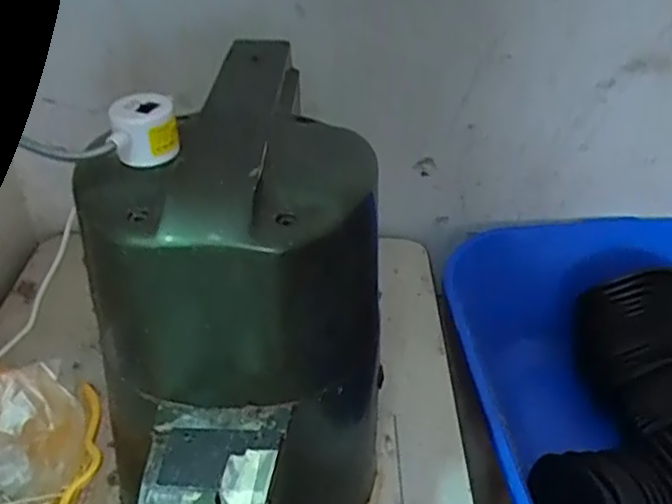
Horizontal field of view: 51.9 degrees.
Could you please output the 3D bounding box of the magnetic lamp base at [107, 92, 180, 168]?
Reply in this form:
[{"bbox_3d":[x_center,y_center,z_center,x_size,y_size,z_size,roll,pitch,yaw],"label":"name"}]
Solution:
[{"bbox_3d":[-0.115,-0.072,0.416,0.038,0.034,0.031,-7,40,-11],"label":"magnetic lamp base"}]

